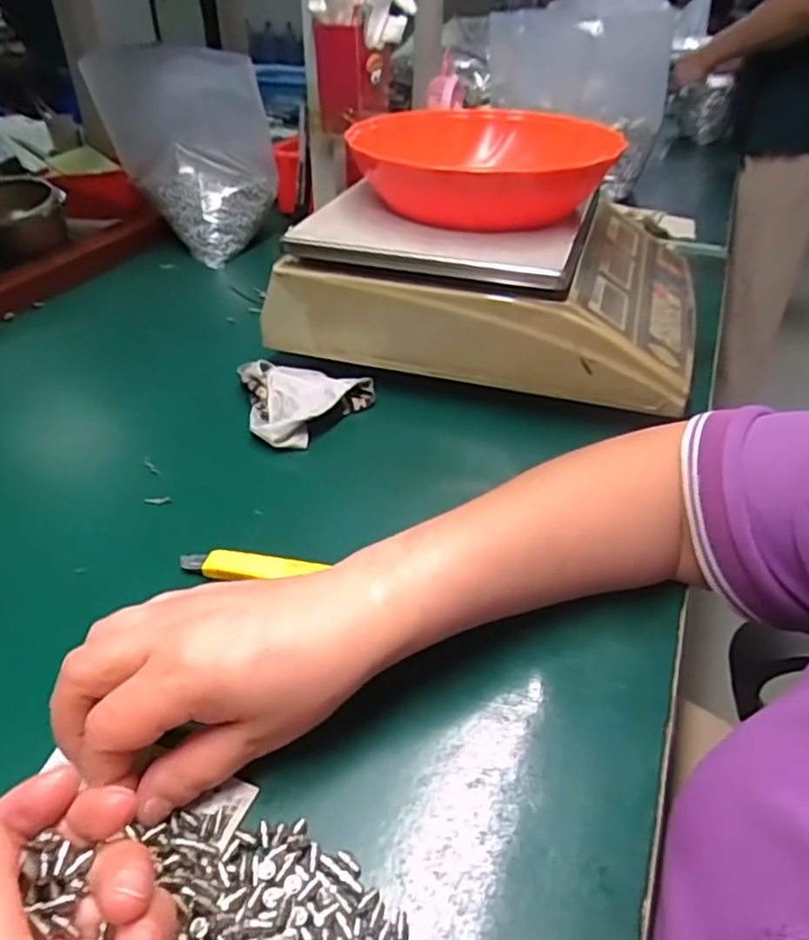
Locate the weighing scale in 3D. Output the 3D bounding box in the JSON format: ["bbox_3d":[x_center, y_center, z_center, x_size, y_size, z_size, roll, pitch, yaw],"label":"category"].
[{"bbox_3d":[0.081,-0.165,0.545,0.308,0.096,0.235,12,39,13],"label":"weighing scale"}]

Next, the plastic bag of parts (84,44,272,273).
[{"bbox_3d":[-0.227,-0.344,0.708,0.168,0.185,0.105,14,40,16],"label":"plastic bag of parts"}]

